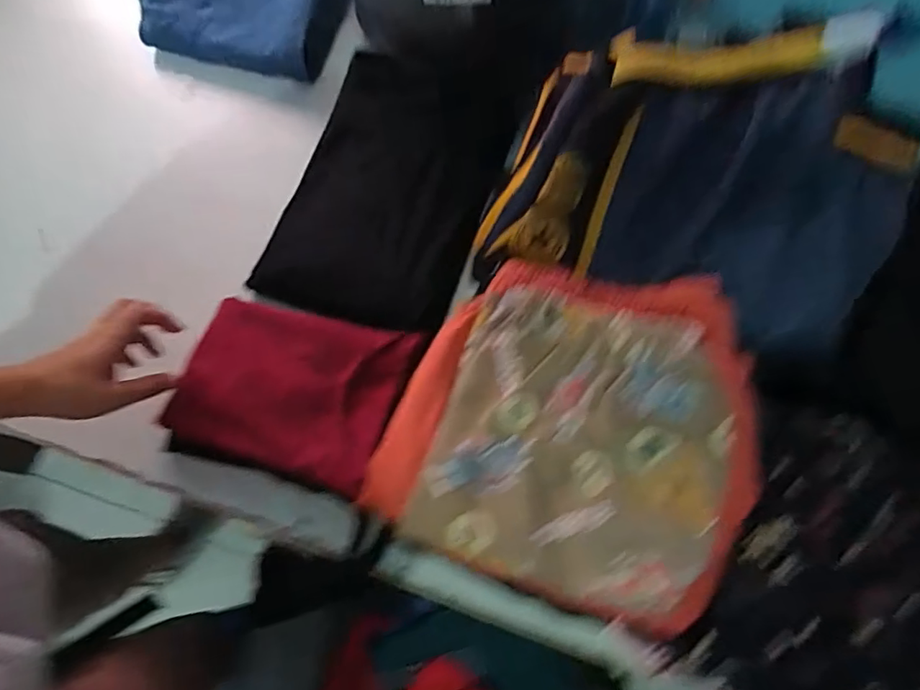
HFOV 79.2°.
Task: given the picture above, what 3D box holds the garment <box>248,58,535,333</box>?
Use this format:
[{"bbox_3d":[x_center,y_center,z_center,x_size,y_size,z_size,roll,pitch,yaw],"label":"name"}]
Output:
[{"bbox_3d":[-0.061,-0.173,0.582,0.198,0.017,0.322,20,79,8],"label":"garment"}]

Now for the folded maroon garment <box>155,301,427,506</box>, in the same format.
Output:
[{"bbox_3d":[-0.149,0.037,0.501,0.187,0.025,0.143,18,68,6],"label":"folded maroon garment"}]

